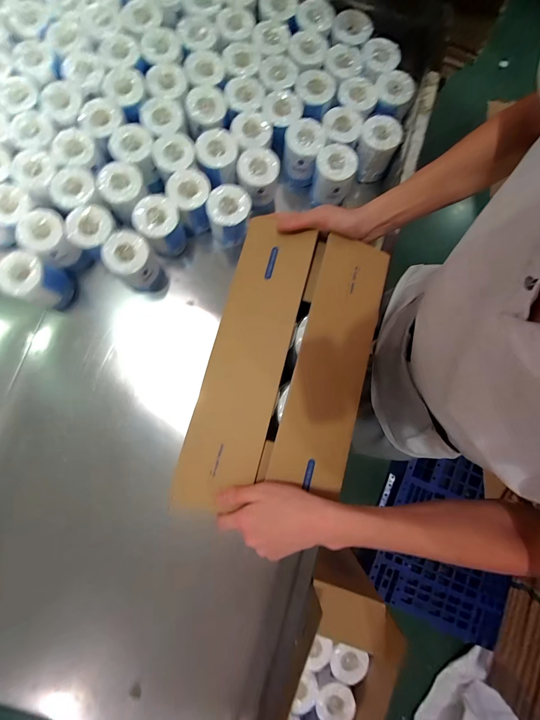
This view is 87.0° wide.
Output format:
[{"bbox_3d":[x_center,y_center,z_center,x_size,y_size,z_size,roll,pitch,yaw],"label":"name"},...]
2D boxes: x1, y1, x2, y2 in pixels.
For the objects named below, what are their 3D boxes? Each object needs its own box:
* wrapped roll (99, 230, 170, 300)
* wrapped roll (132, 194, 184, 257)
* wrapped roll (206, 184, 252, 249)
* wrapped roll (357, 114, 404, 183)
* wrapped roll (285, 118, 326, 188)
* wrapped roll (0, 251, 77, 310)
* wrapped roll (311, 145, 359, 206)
[{"bbox_3d":[-0.317,-0.223,0.693,0.094,0.146,0.093,1,82,-4],"label":"wrapped roll"},{"bbox_3d":[-0.259,-0.317,0.690,0.093,0.109,0.085,1,82,-4],"label":"wrapped roll"},{"bbox_3d":[-0.098,-0.344,0.704,0.100,0.112,0.108,13,81,-2],"label":"wrapped roll"},{"bbox_3d":[0.268,-0.539,0.731,0.097,0.107,0.098,21,81,0],"label":"wrapped roll"},{"bbox_3d":[0.083,-0.523,0.724,0.088,0.100,0.094,1,82,-4],"label":"wrapped roll"},{"bbox_3d":[-0.538,-0.180,0.666,0.096,0.130,0.103,1,82,-4],"label":"wrapped roll"},{"bbox_3d":[0.158,-0.459,0.719,0.093,0.105,0.086,1,82,-4],"label":"wrapped roll"}]

